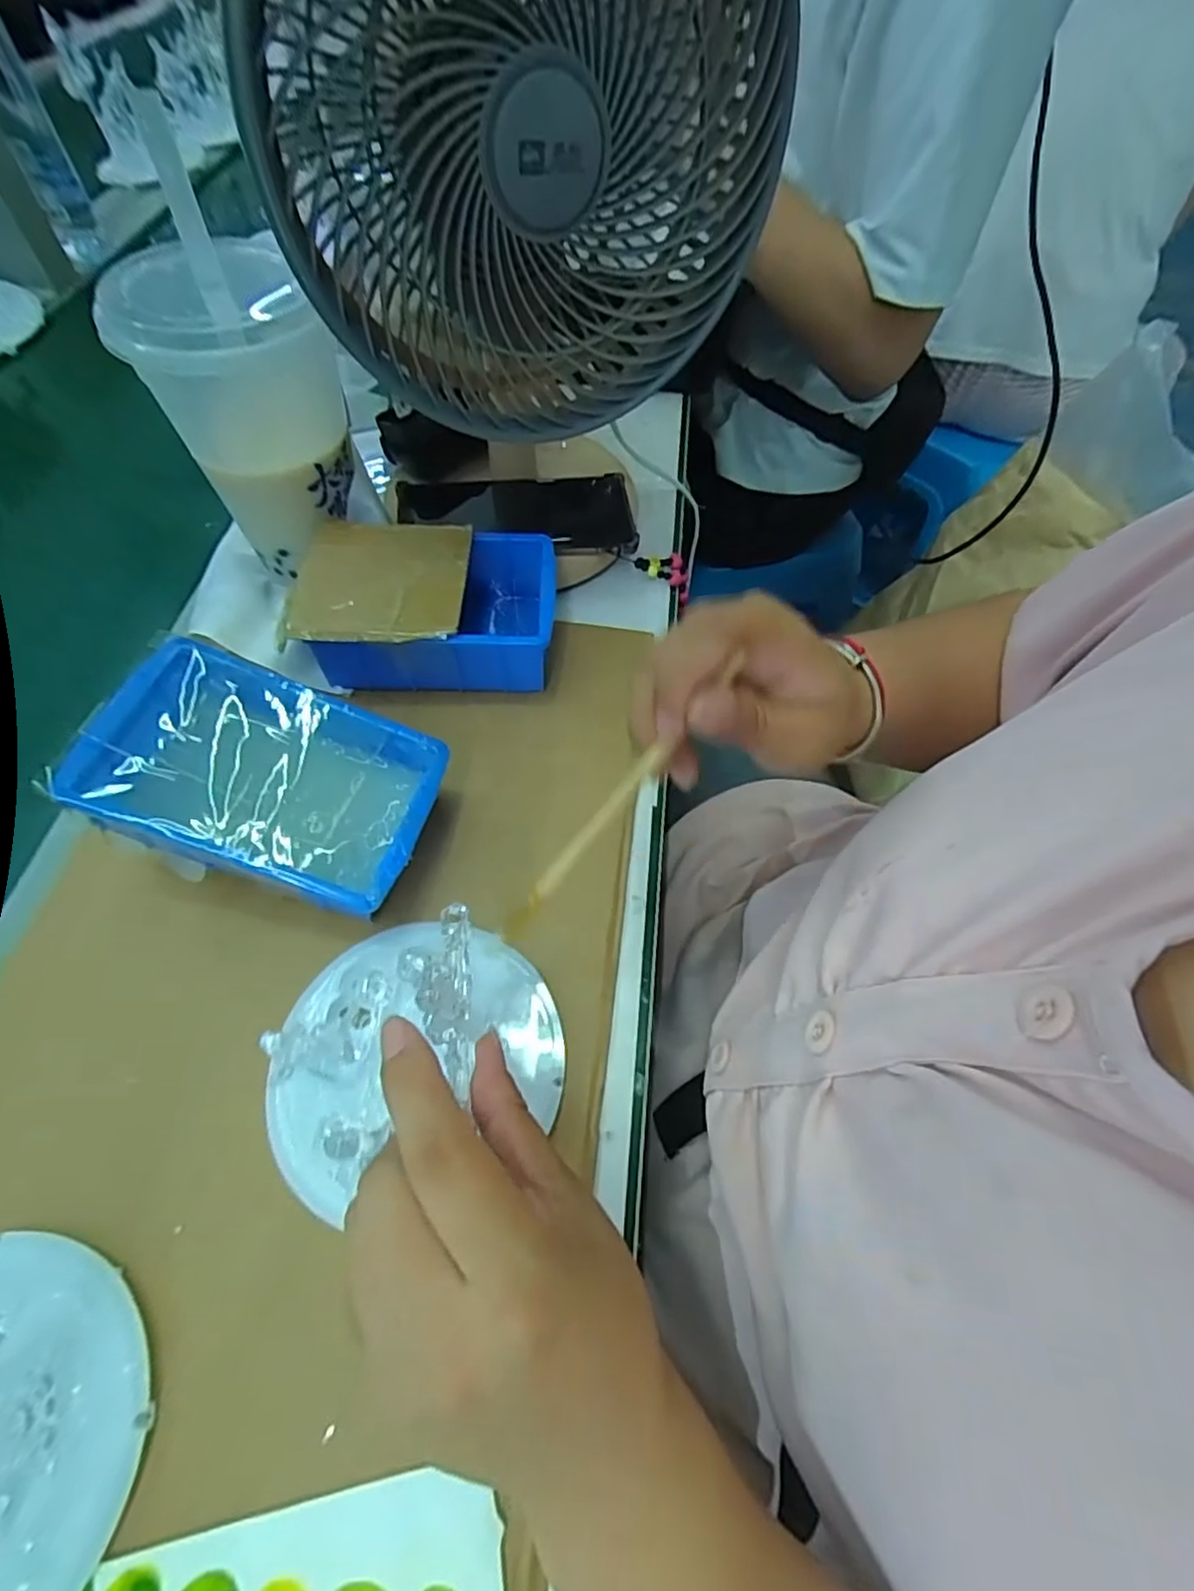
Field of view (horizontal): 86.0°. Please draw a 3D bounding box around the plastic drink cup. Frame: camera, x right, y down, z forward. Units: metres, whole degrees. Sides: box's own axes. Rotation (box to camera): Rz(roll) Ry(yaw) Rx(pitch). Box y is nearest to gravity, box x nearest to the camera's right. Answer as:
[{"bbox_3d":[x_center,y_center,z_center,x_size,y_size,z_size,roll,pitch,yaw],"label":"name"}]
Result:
[{"bbox_3d":[-0.199,-0.228,0.371,0.099,0.180,0.096,-20,62,-13],"label":"plastic drink cup"}]

